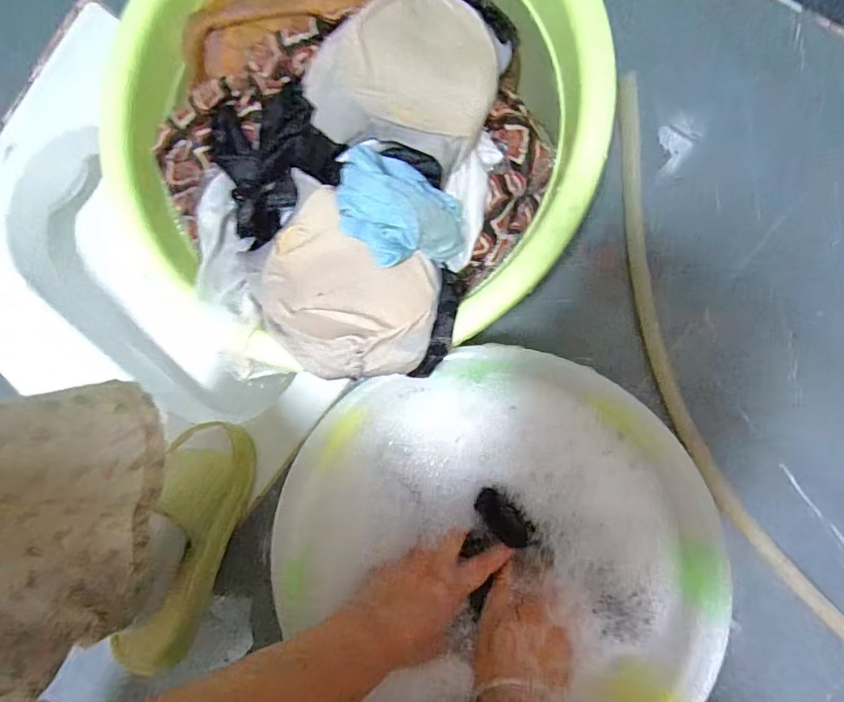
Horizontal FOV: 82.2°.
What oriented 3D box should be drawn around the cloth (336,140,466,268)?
[{"bbox_3d":[-0.021,-0.104,0.361,0.109,0.042,0.073,38,94,7],"label":"cloth"}]

